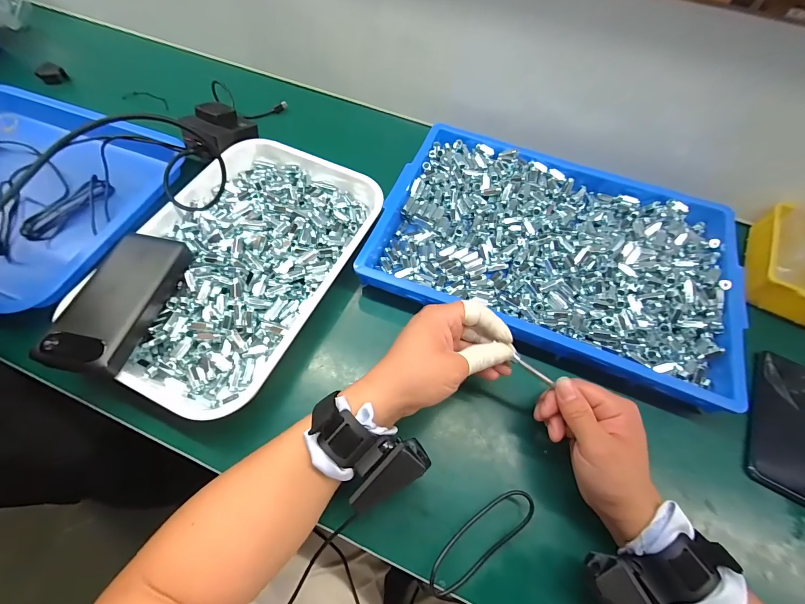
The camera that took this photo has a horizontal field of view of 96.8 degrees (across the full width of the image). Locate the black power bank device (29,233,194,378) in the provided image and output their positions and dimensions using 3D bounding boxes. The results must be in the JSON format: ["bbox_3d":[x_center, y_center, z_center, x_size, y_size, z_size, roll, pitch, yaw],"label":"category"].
[{"bbox_3d":[-0.284,-0.003,0.362,0.069,0.033,0.152,10,63,2],"label":"black power bank device"}]

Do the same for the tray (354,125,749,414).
[{"bbox_3d":[0.189,-0.072,0.453,0.417,0.037,0.284,20,64,8],"label":"tray"}]

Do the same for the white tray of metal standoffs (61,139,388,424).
[{"bbox_3d":[-0.190,-0.056,0.435,0.239,0.050,0.351,27,65,11],"label":"white tray of metal standoffs"}]

